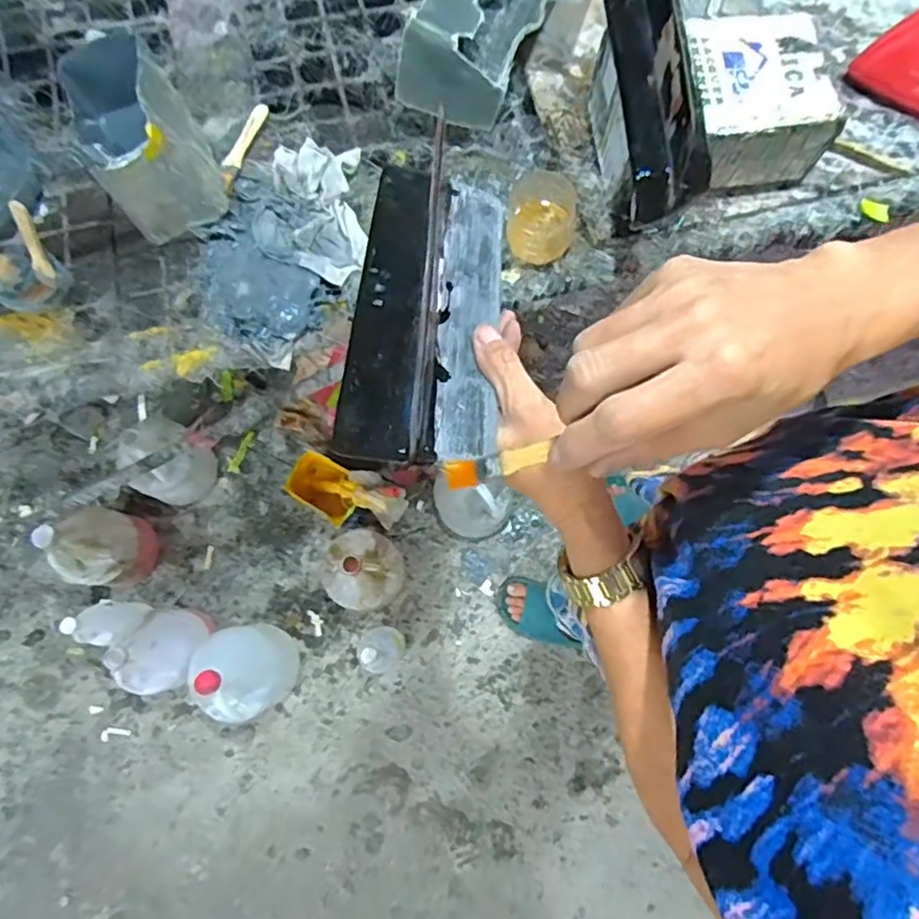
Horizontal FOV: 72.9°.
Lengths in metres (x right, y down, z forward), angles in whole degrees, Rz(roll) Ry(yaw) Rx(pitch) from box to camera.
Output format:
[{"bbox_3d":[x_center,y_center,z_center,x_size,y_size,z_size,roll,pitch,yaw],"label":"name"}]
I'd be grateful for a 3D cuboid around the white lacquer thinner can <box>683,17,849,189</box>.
[{"bbox_3d":[0.333,-0.415,0.734,0.156,0.105,0.164,-9,75,-4],"label":"white lacquer thinner can"}]

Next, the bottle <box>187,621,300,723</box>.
[{"bbox_3d":[-0.424,0.406,1.201,0.156,0.315,0.163,7,75,0],"label":"bottle"}]

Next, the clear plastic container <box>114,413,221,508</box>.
[{"bbox_3d":[-0.629,-0.003,1.311,0.152,0.284,0.151,0,77,0],"label":"clear plastic container"}]

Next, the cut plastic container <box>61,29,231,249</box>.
[{"bbox_3d":[-0.355,-0.363,0.710,0.124,0.139,0.188,-31,79,-7],"label":"cut plastic container"}]

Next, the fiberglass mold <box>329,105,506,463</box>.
[{"bbox_3d":[-0.018,-0.118,0.402,0.088,0.016,0.267,5,61,-1],"label":"fiberglass mold"}]

